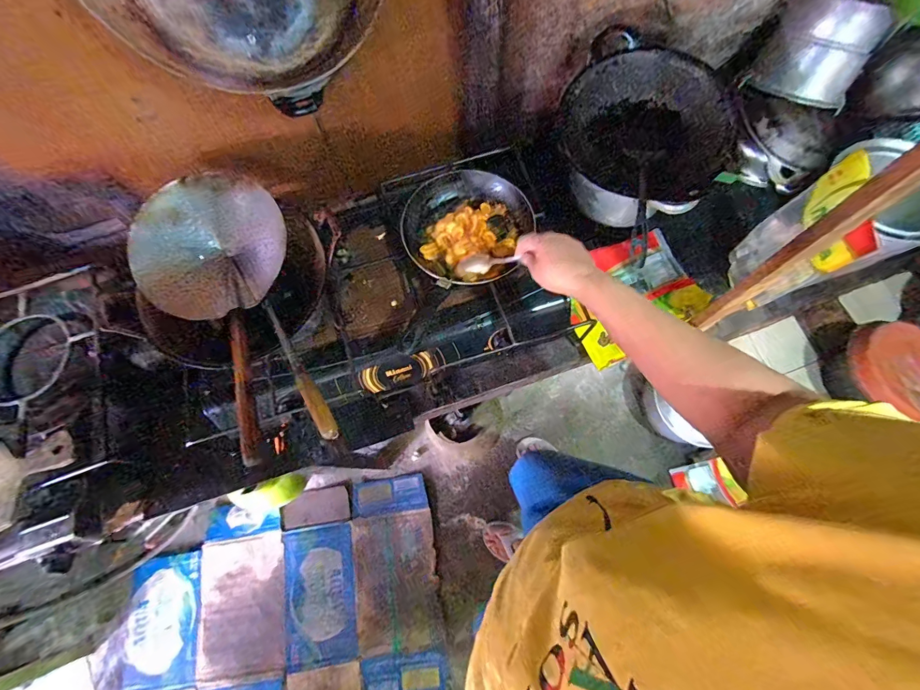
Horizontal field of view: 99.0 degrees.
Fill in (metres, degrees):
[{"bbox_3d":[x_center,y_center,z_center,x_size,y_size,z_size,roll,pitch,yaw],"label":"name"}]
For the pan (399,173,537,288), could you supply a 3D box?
[{"bbox_3d":[0.014,-0.213,0.742,0.230,0.074,0.233,-1,71,3],"label":"pan"}]

